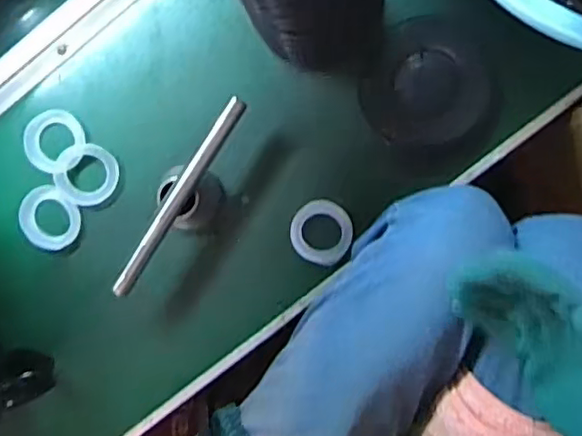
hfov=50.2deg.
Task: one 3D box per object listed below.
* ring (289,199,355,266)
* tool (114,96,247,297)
[{"bbox_3d":[0.030,0.013,0.594,0.058,0.013,0.060,0,93,5],"label":"ring"},{"bbox_3d":[-0.093,-0.016,0.572,0.047,0.069,0.201,29,94,3],"label":"tool"}]

